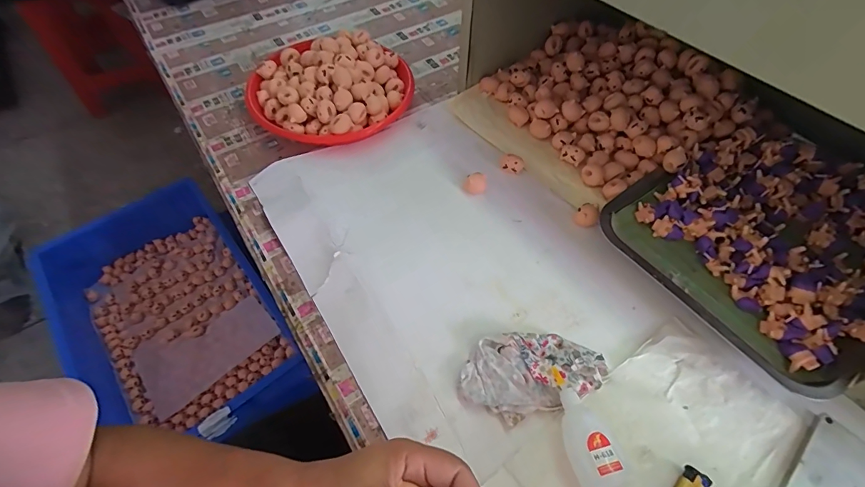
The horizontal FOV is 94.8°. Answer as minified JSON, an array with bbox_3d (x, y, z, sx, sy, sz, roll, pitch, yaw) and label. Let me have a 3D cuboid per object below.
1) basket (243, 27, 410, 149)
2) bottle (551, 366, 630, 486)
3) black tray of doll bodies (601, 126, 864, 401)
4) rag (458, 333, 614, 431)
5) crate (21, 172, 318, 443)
[{"bbox_3d":[-0.148,-0.230,0.580,0.219,0.057,0.190,-30,63,-18],"label":"basket"},{"bbox_3d":[0.127,0.160,0.348,0.041,0.026,0.097,-17,60,-11],"label":"bottle"},{"bbox_3d":[0.384,-0.022,0.451,0.319,0.040,0.261,-34,64,-19],"label":"black tray of doll bodies"},{"bbox_3d":[0.095,0.120,0.381,0.135,0.020,0.074,-15,59,-9],"label":"rag"},{"bbox_3d":[-0.643,0.175,0.948,0.453,0.121,0.659,-32,61,-16],"label":"crate"}]

